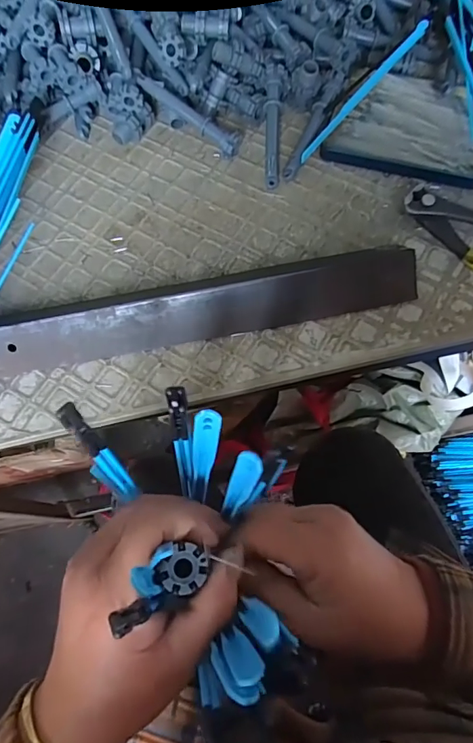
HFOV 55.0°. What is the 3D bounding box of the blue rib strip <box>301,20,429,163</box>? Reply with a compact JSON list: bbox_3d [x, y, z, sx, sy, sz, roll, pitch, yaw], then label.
[{"bbox_3d":[0.099,-0.219,0.354,0.008,0.006,0.140,44,93,15],"label":"blue rib strip"}]

